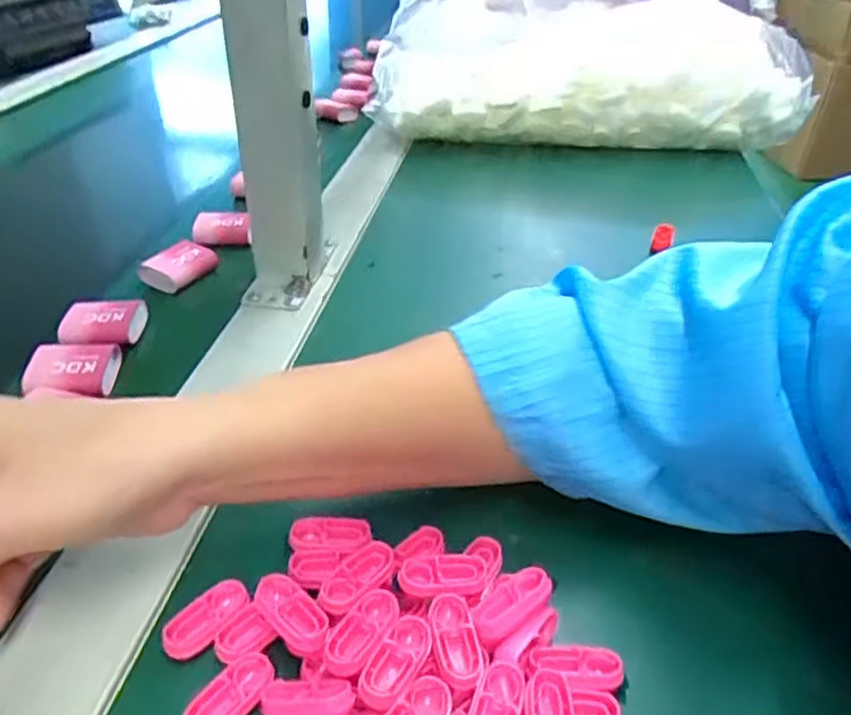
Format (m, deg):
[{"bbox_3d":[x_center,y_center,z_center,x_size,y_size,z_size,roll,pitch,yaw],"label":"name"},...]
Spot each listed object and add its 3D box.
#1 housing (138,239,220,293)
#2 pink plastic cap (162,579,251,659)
[{"bbox_3d":[-0.169,-0.063,0.478,0.035,0.015,0.041,22,46,27],"label":"housing"},{"bbox_3d":[-0.082,0.098,0.260,0.017,0.007,0.034,27,49,31],"label":"pink plastic cap"}]

